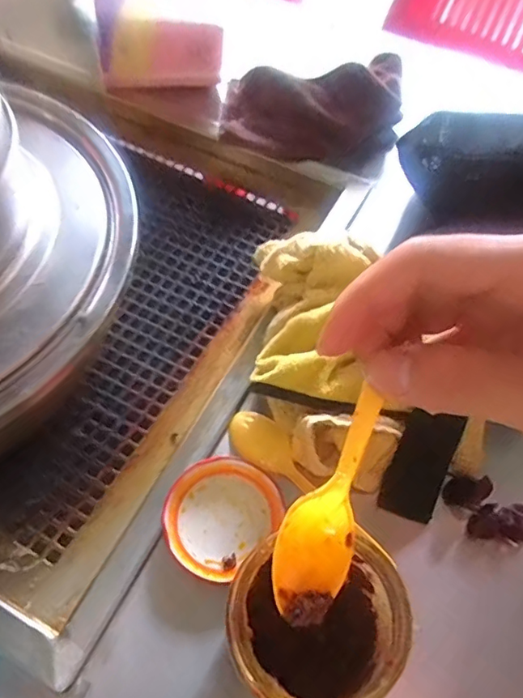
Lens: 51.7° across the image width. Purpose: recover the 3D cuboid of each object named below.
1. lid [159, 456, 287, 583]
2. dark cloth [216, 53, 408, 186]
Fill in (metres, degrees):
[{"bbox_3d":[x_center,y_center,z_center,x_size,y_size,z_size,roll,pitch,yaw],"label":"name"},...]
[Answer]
[{"bbox_3d":[-0.025,0.097,0.323,0.061,0.008,0.068,42,70,14],"label":"lid"},{"bbox_3d":[0.045,-0.217,0.495,0.161,0.060,0.096,9,60,1],"label":"dark cloth"}]

